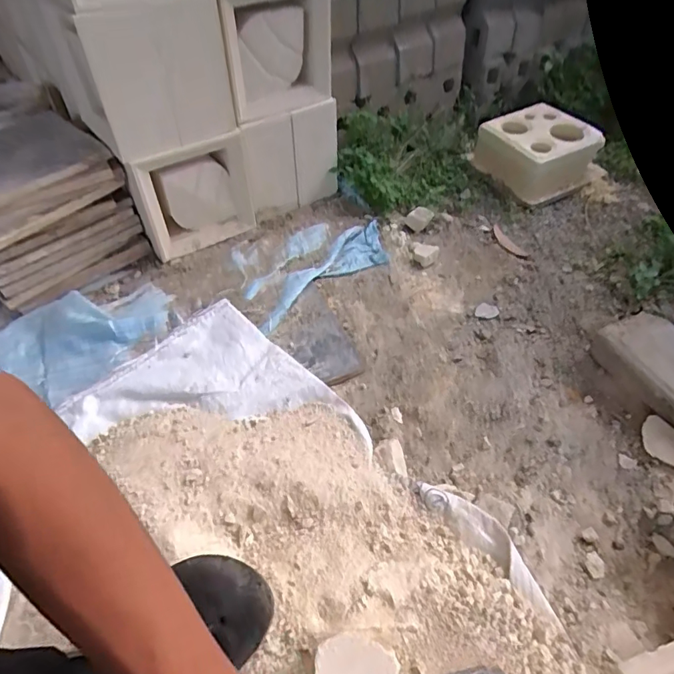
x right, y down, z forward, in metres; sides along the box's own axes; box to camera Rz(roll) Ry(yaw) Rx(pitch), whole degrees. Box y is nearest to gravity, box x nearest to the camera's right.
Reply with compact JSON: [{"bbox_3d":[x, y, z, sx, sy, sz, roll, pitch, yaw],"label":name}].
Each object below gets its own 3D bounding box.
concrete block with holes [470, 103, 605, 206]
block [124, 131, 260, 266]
[{"bbox_3d":[0.486,-0.448,1.189,0.230,0.119,0.234,-24,48,-18],"label":"concrete block with holes"},{"bbox_3d":[-0.267,-0.269,0.928,0.223,0.205,0.074,-35,56,-29],"label":"block"}]

